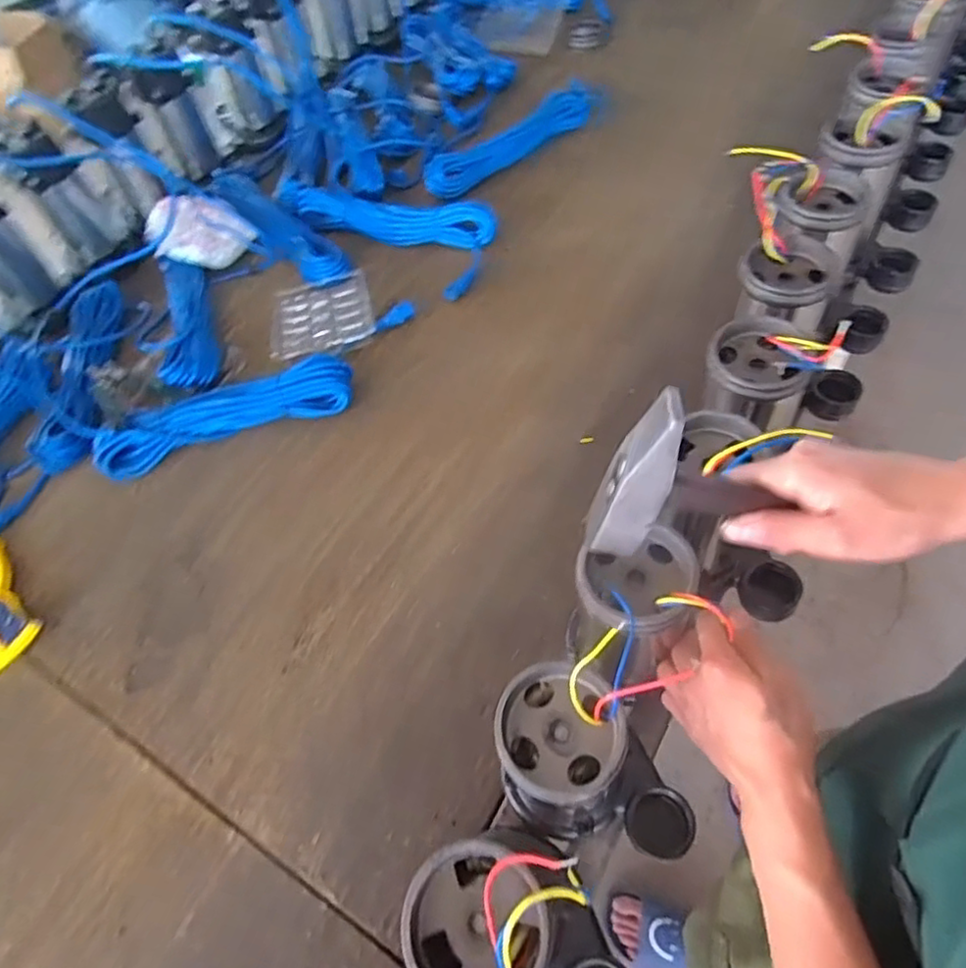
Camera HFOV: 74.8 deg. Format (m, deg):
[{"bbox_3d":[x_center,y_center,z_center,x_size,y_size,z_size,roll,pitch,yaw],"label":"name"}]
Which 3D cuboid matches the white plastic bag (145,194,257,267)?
[{"bbox_3d":[-0.451,-0.401,0.999,0.192,0.039,0.101,11,96,9],"label":"white plastic bag"}]

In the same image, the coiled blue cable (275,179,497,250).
[{"bbox_3d":[-0.166,-0.447,1.042,0.396,0.045,0.072,13,61,14],"label":"coiled blue cable"}]

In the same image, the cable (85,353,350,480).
[{"bbox_3d":[-0.343,-0.093,0.842,0.349,0.043,0.082,-20,58,-3],"label":"cable"}]

